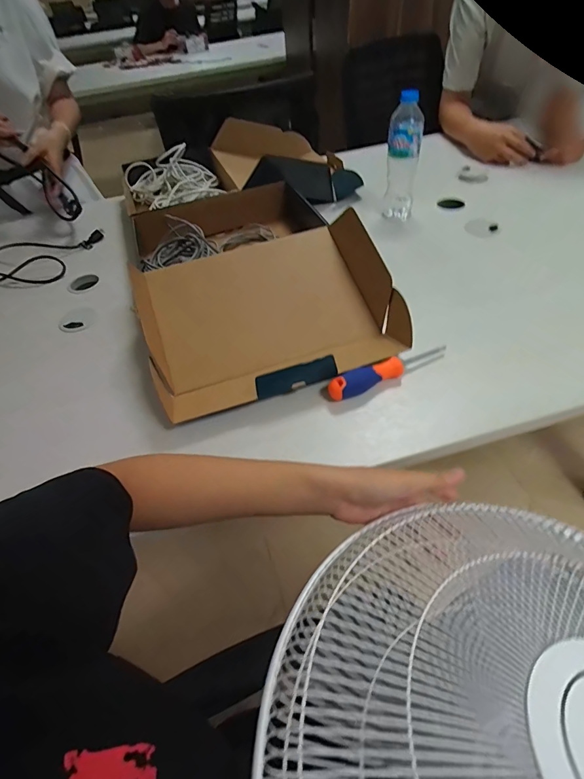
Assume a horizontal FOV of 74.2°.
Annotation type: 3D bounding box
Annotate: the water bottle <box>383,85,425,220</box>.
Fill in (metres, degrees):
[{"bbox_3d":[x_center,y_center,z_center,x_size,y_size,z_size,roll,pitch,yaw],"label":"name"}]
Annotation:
[{"bbox_3d":[0.222,-0.459,0.780,0.064,0.215,0.051,8,50,13],"label":"water bottle"}]

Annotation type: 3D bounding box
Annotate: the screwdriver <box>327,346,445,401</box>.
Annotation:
[{"bbox_3d":[0.132,-0.025,0.524,0.177,0.037,0.022,-21,49,-12],"label":"screwdriver"}]

